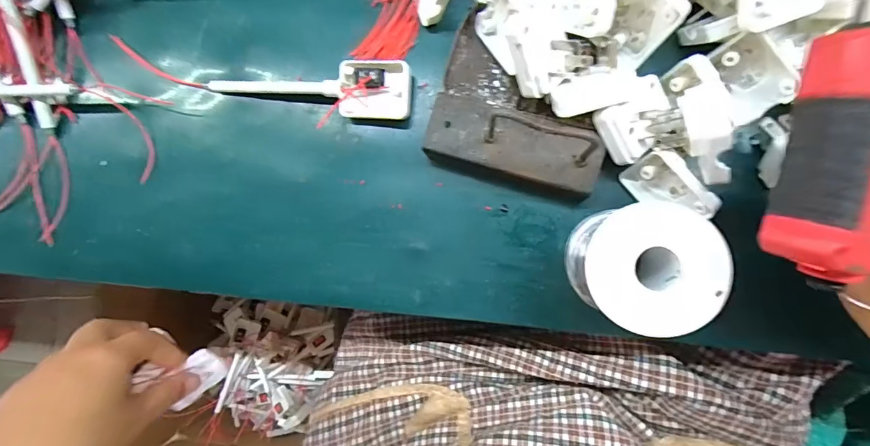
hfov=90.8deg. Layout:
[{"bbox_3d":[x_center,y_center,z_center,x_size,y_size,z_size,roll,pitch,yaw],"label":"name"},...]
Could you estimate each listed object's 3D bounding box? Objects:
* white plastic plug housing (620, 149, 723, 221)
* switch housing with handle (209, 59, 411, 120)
[{"bbox_3d":[0.138,-0.020,0.256,0.023,0.036,0.045,-40,83,6],"label":"white plastic plug housing"},{"bbox_3d":[-0.090,-0.098,0.301,0.147,0.023,0.037,8,90,9],"label":"switch housing with handle"}]

